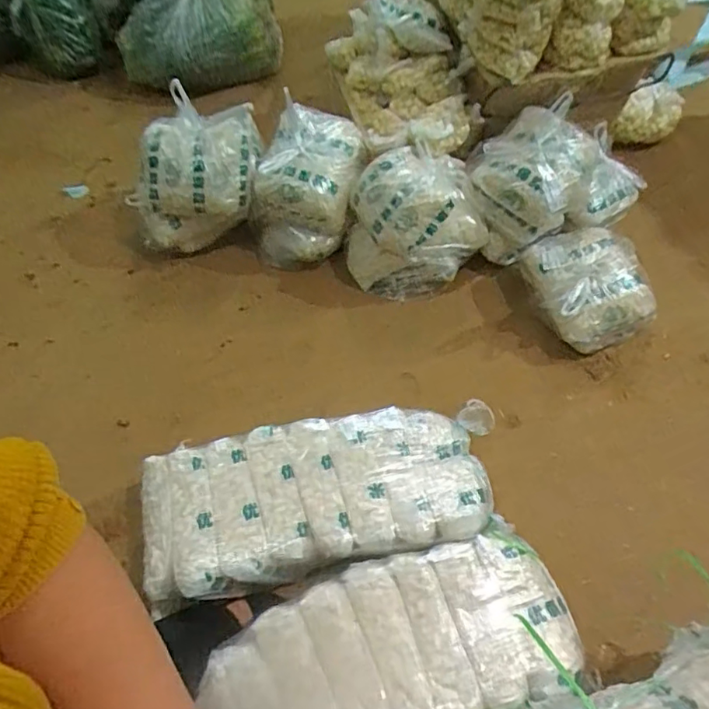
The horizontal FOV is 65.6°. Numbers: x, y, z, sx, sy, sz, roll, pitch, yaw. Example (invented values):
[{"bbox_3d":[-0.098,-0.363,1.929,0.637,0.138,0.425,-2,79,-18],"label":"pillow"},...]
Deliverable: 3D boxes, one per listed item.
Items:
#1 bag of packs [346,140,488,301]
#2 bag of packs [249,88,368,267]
[{"bbox_3d":[0.149,-0.326,1.420,0.341,0.332,0.236,-5,62,-1],"label":"bag of packs"},{"bbox_3d":[-0.124,-0.418,1.405,0.298,0.365,0.198,-5,62,-1],"label":"bag of packs"}]

